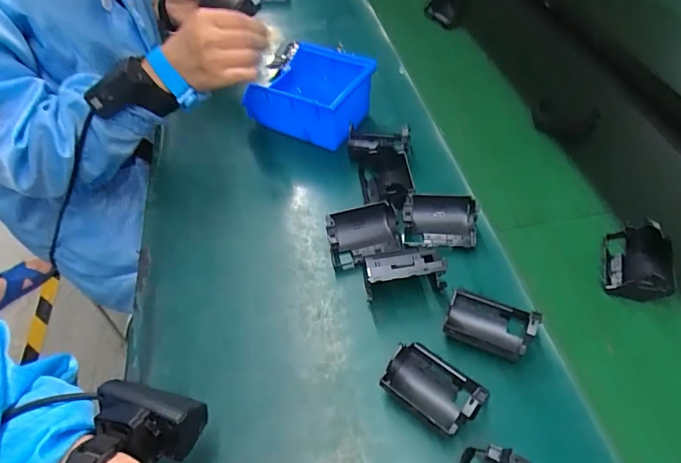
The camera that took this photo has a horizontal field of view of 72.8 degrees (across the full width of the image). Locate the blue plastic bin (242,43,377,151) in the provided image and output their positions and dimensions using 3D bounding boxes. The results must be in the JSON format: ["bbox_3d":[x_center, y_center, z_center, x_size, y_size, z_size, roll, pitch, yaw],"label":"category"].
[{"bbox_3d":[-0.039,-0.171,0.583,0.134,0.079,0.106,26,54,23],"label":"blue plastic bin"}]

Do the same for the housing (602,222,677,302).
[{"bbox_3d":[0.278,0.026,0.433,0.051,0.042,0.074,12,51,13],"label":"housing"}]

